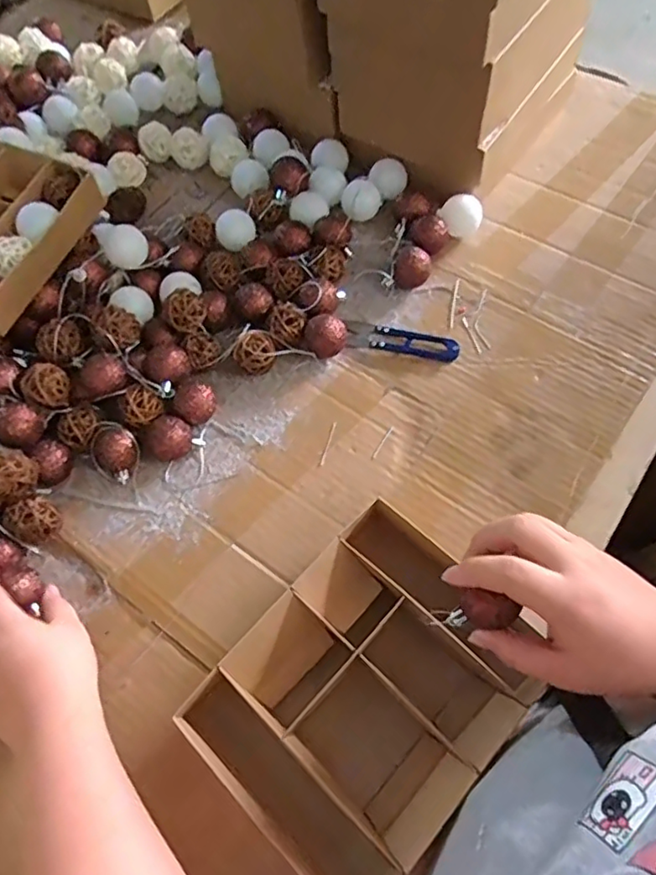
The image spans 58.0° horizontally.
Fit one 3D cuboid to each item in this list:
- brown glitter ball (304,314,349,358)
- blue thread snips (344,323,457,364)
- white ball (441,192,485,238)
[{"bbox_3d":[-0.002,-0.088,0.526,0.037,0.032,0.030,-2,64,4],"label":"brown glitter ball"},{"bbox_3d":[0.067,-0.088,0.538,0.103,0.011,0.027,12,66,11],"label":"blue thread snips"},{"bbox_3d":[0.130,-0.215,0.575,0.039,0.039,0.031,12,66,10],"label":"white ball"}]

